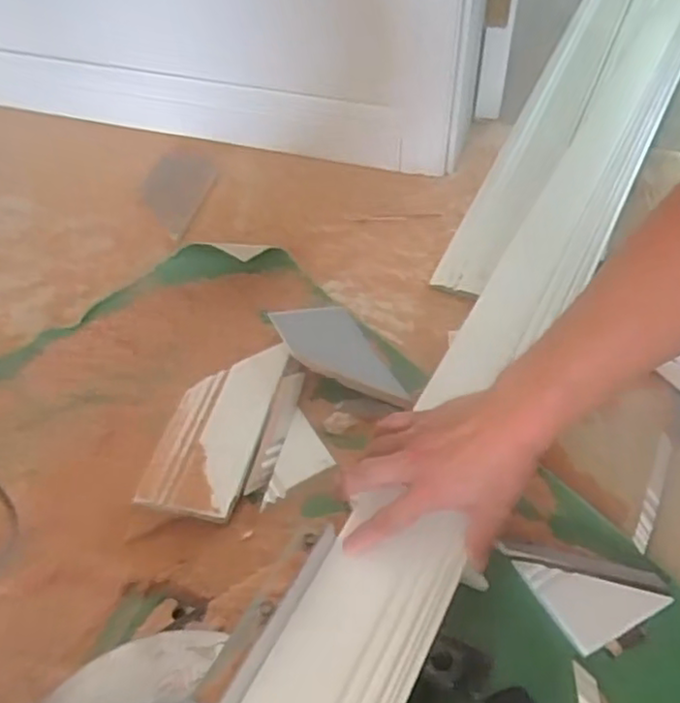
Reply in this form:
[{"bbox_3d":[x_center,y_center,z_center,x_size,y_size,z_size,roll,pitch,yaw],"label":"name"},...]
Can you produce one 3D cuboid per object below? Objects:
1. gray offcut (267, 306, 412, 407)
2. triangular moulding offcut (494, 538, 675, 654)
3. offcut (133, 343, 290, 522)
[{"bbox_3d":[-0.004,0.003,0.750,0.100,0.014,0.167,-6,45,-30],"label":"gray offcut"},{"bbox_3d":[0.219,0.197,0.595,0.100,0.008,0.109,-22,51,-17],"label":"triangular moulding offcut"},{"bbox_3d":[-0.130,0.076,0.701,0.098,0.024,0.211,9,49,9],"label":"offcut"}]

